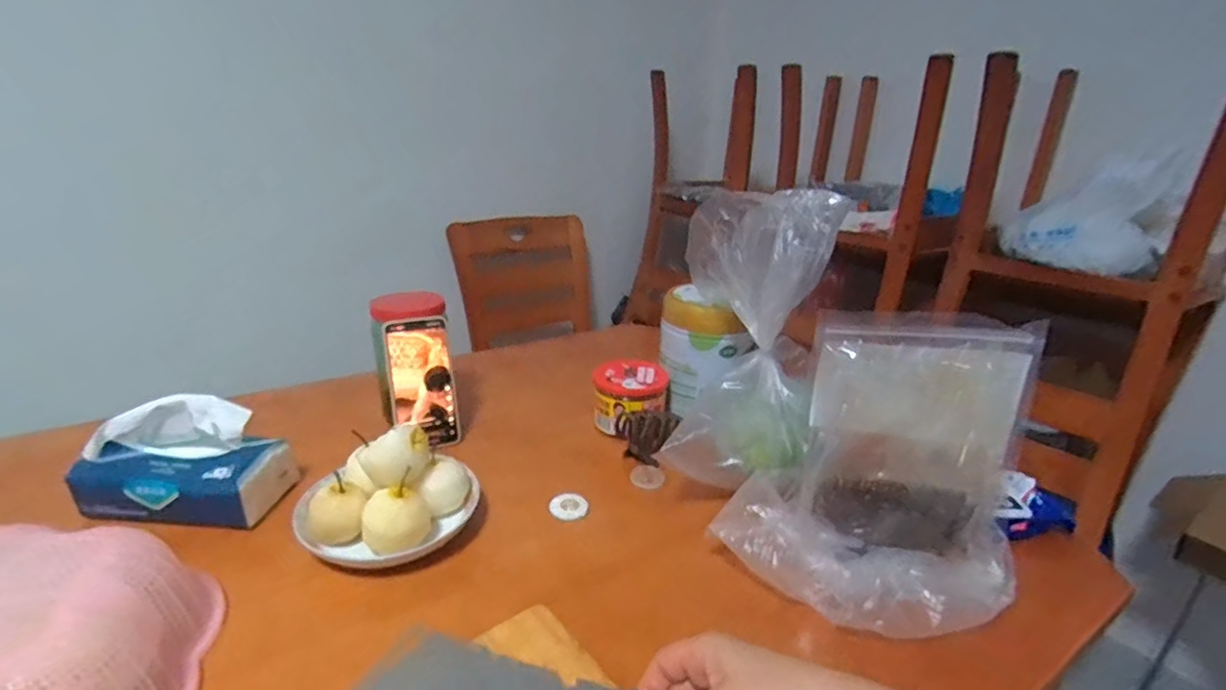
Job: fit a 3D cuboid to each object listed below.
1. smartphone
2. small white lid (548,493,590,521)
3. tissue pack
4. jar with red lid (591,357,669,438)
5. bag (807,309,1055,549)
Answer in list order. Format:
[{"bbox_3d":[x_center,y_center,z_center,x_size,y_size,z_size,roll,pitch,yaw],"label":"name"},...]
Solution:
[{"bbox_3d":[-0.237,0.048,0.722,0.078,0.163,0.008,-12,10,-23],"label":"smartphone"},{"bbox_3d":[-0.048,0.177,0.629,0.042,0.010,0.035,-1,20,-10],"label":"small white lid"},{"bbox_3d":[-0.442,0.115,0.595,0.177,0.107,0.092,2,19,0],"label":"tissue pack"},{"bbox_3d":[0.024,0.074,0.802,0.102,0.078,0.105,2,19,-1],"label":"jar with red lid"},{"bbox_3d":[0.278,0.079,0.539,0.177,0.218,0.035,6,8,14],"label":"bag"}]

